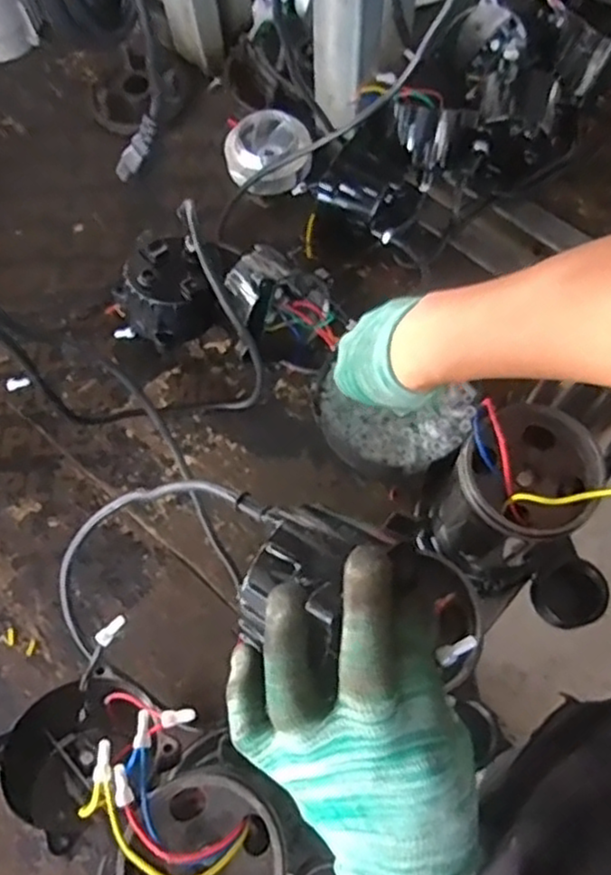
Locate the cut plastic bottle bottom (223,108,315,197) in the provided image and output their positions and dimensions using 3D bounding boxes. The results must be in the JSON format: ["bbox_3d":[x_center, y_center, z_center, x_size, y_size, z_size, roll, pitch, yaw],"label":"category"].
[{"bbox_3d":[-0.042,-0.325,0.765,0.099,0.070,0.085,-5,68,0],"label":"cut plastic bottle bottom"}]

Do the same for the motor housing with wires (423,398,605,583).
[{"bbox_3d":[0.153,0.055,0.524,0.094,0.184,0.101,-42,74,-13],"label":"motor housing with wires"}]

